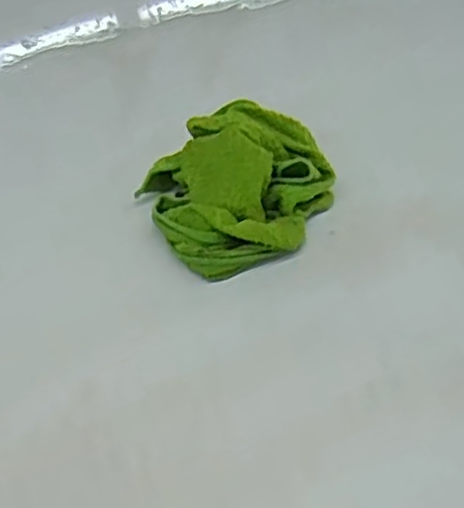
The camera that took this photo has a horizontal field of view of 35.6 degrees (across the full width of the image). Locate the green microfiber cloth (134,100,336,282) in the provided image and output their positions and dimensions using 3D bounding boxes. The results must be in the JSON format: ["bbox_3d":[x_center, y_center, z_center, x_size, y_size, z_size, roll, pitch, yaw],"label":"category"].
[{"bbox_3d":[0.006,-0.045,0.443,0.114,0.049,0.106,-29,52,-21],"label":"green microfiber cloth"}]

